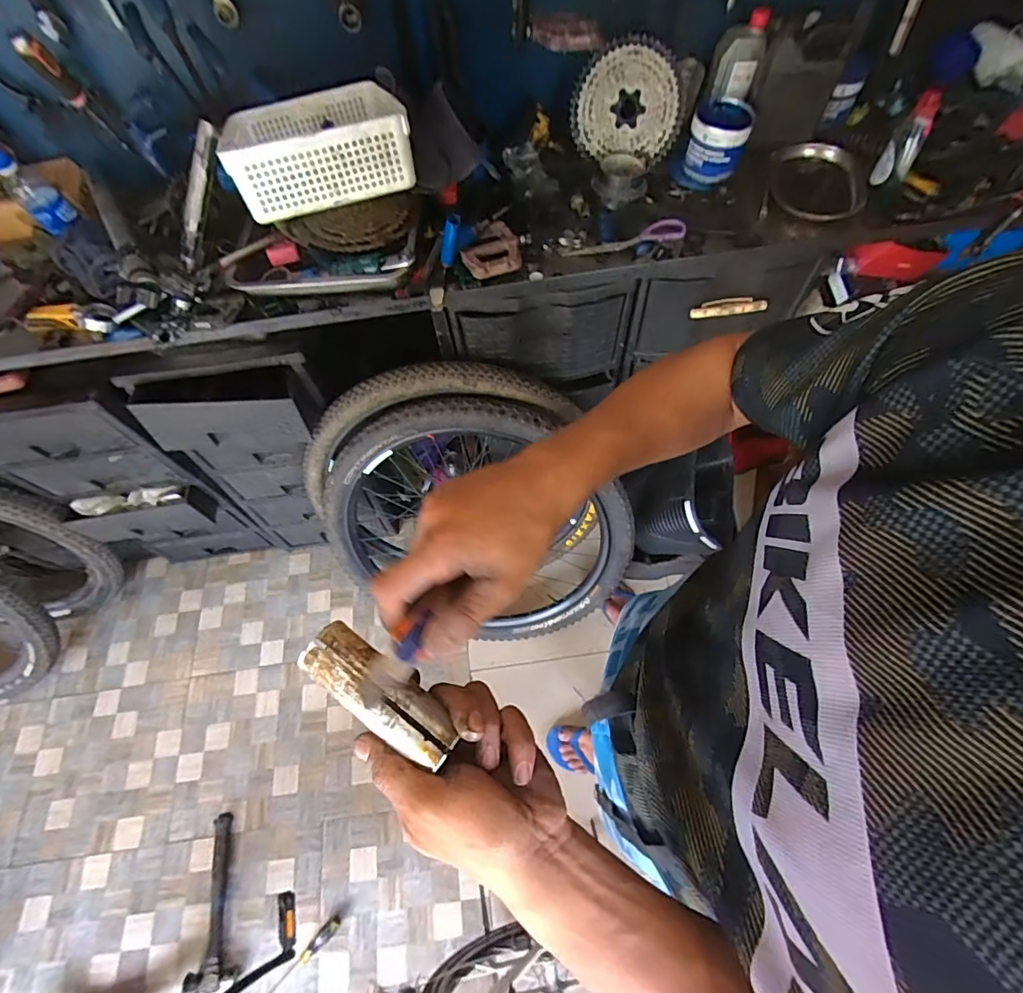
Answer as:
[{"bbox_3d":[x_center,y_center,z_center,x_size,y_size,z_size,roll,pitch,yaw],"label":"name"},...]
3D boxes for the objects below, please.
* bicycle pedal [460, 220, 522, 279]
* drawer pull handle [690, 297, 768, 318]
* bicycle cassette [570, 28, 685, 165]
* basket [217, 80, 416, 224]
[{"bbox_3d":[-0.037,-0.425,0.852,0.096,0.030,0.105,-13,64,-3],"label":"bicycle pedal"},{"bbox_3d":[0.411,-0.360,0.946,0.148,0.029,0.018,-8,64,-1],"label":"drawer pull handle"},{"bbox_3d":[0.220,-0.732,0.929,0.207,0.180,0.045,5,34,-2],"label":"bicycle cassette"},{"bbox_3d":[-0.300,-0.545,0.764,0.258,0.083,0.339,-16,51,-5],"label":"basket"}]

